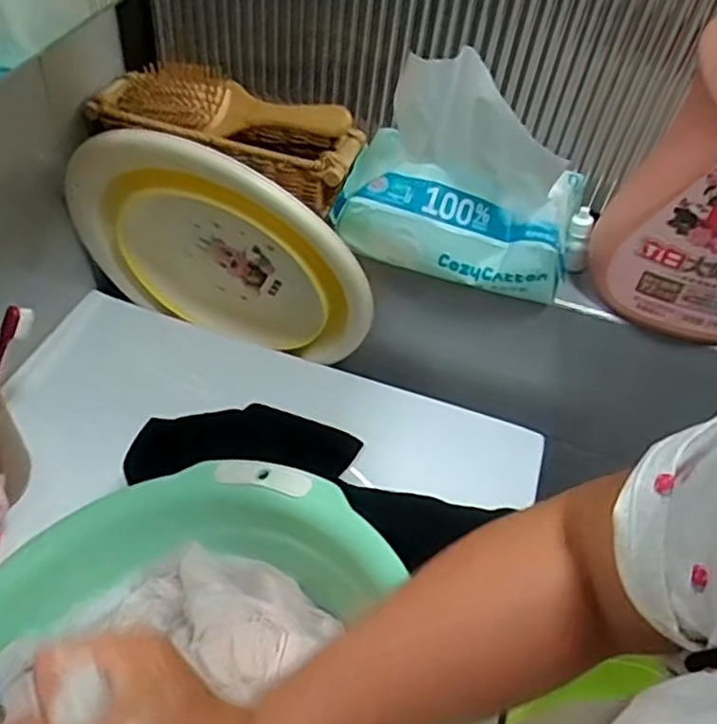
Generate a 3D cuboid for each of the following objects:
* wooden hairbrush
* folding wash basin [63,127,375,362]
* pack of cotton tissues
[{"bbox_3d":[-0.112,-0.226,0.597,0.212,0.034,0.061,22,50,11],"label":"wooden hairbrush"},{"bbox_3d":[-0.128,-0.098,0.621,0.291,0.243,0.069,23,50,12],"label":"folding wash basin"},{"bbox_3d":[0.087,-0.160,0.553,0.201,0.155,0.107,21,50,11],"label":"pack of cotton tissues"}]

